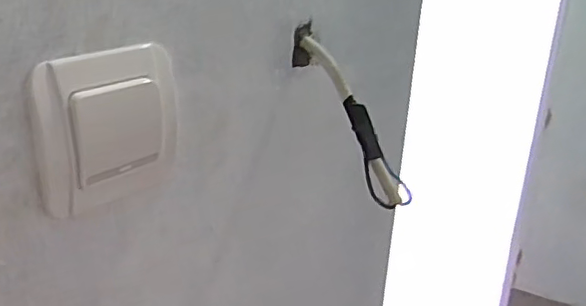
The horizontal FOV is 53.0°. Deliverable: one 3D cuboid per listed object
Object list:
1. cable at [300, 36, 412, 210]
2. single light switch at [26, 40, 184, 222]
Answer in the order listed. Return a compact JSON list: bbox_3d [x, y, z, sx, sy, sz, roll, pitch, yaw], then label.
[{"bbox_3d":[0.045,-0.024,0.421,0.018,0.135,0.023,-26,0,36],"label":"cable"},{"bbox_3d":[-0.091,-0.013,0.301,0.017,0.077,0.080,15,23,29],"label":"single light switch"}]

